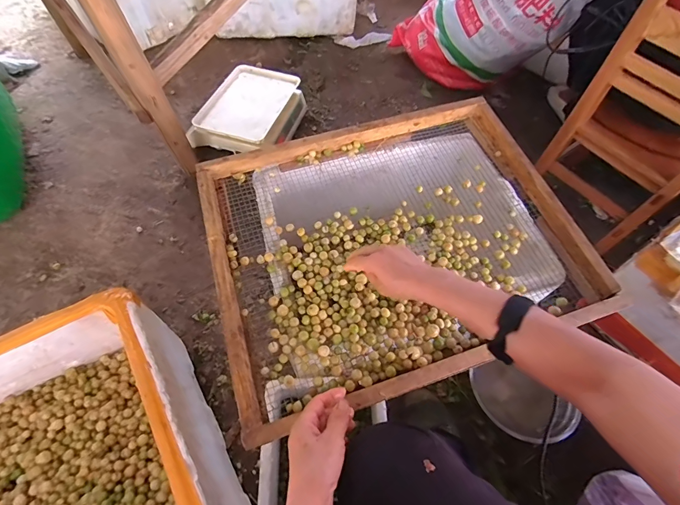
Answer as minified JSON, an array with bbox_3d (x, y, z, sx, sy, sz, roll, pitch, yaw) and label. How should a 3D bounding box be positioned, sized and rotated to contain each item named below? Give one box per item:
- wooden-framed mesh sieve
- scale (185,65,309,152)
[{"bbox_3d":[0.089,-0.026,0.595,0.567,0.070,0.453,-15,61,-10],"label":"wooden-framed mesh sieve"},{"bbox_3d":[-0.275,-0.436,1.115,0.252,0.107,0.305,16,60,7],"label":"scale"}]

